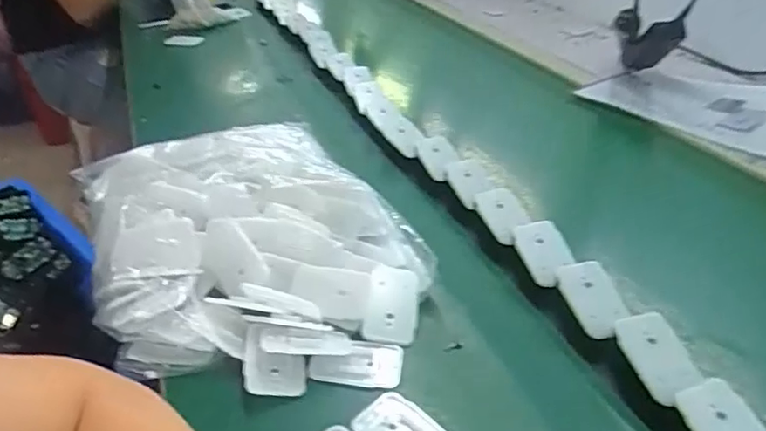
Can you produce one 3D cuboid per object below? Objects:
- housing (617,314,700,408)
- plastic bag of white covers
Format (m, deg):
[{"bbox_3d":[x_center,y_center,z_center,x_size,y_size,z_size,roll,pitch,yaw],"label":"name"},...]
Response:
[{"bbox_3d":[0.205,0.106,0.440,0.038,0.065,0.008,-27,-13,4],"label":"housing"},{"bbox_3d":[-0.132,0.023,0.562,0.271,0.104,0.361,-17,33,-20],"label":"plastic bag of white covers"}]

